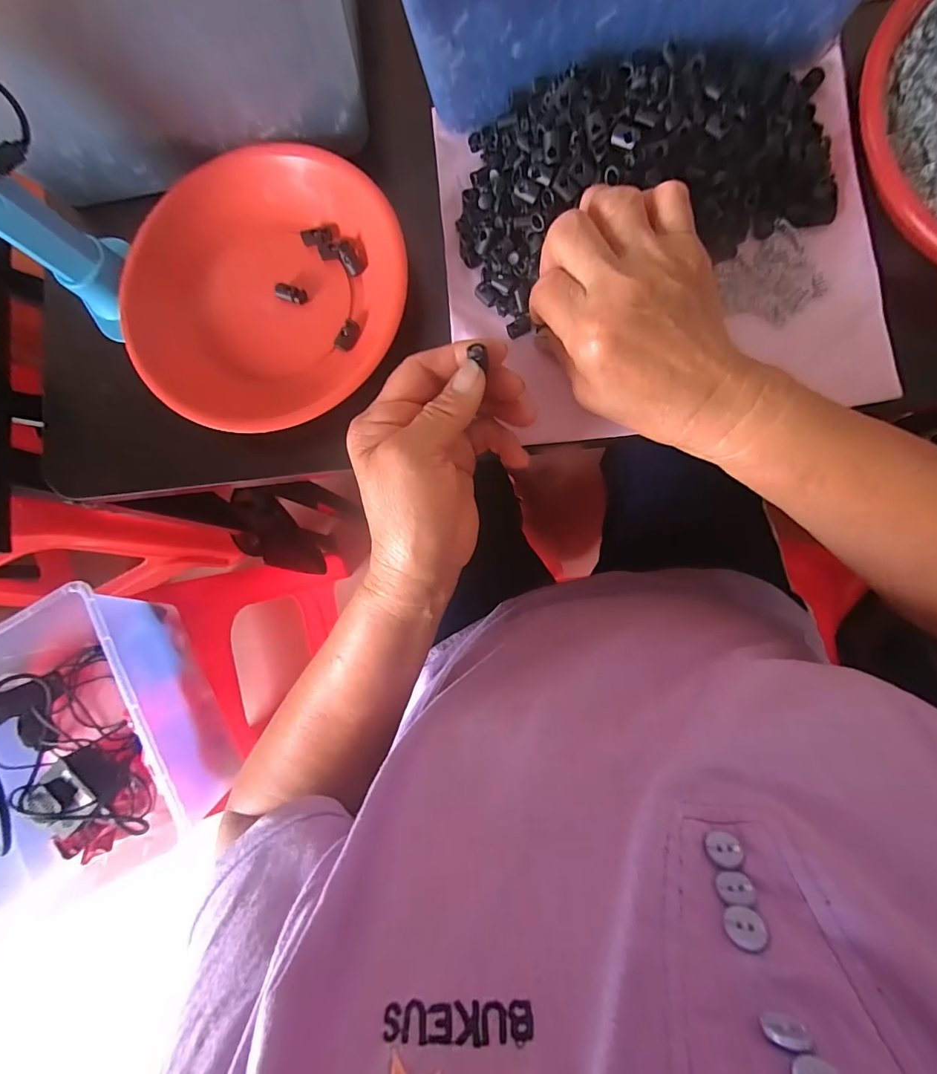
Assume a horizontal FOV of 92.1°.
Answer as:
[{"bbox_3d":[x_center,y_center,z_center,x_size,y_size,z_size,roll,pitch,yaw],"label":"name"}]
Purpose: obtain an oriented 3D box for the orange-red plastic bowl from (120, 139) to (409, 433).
[{"bbox_3d":[-0.137,-0.170,0.310,0.185,0.027,0.186,-1,85,7],"label":"orange-red plastic bowl"}]

